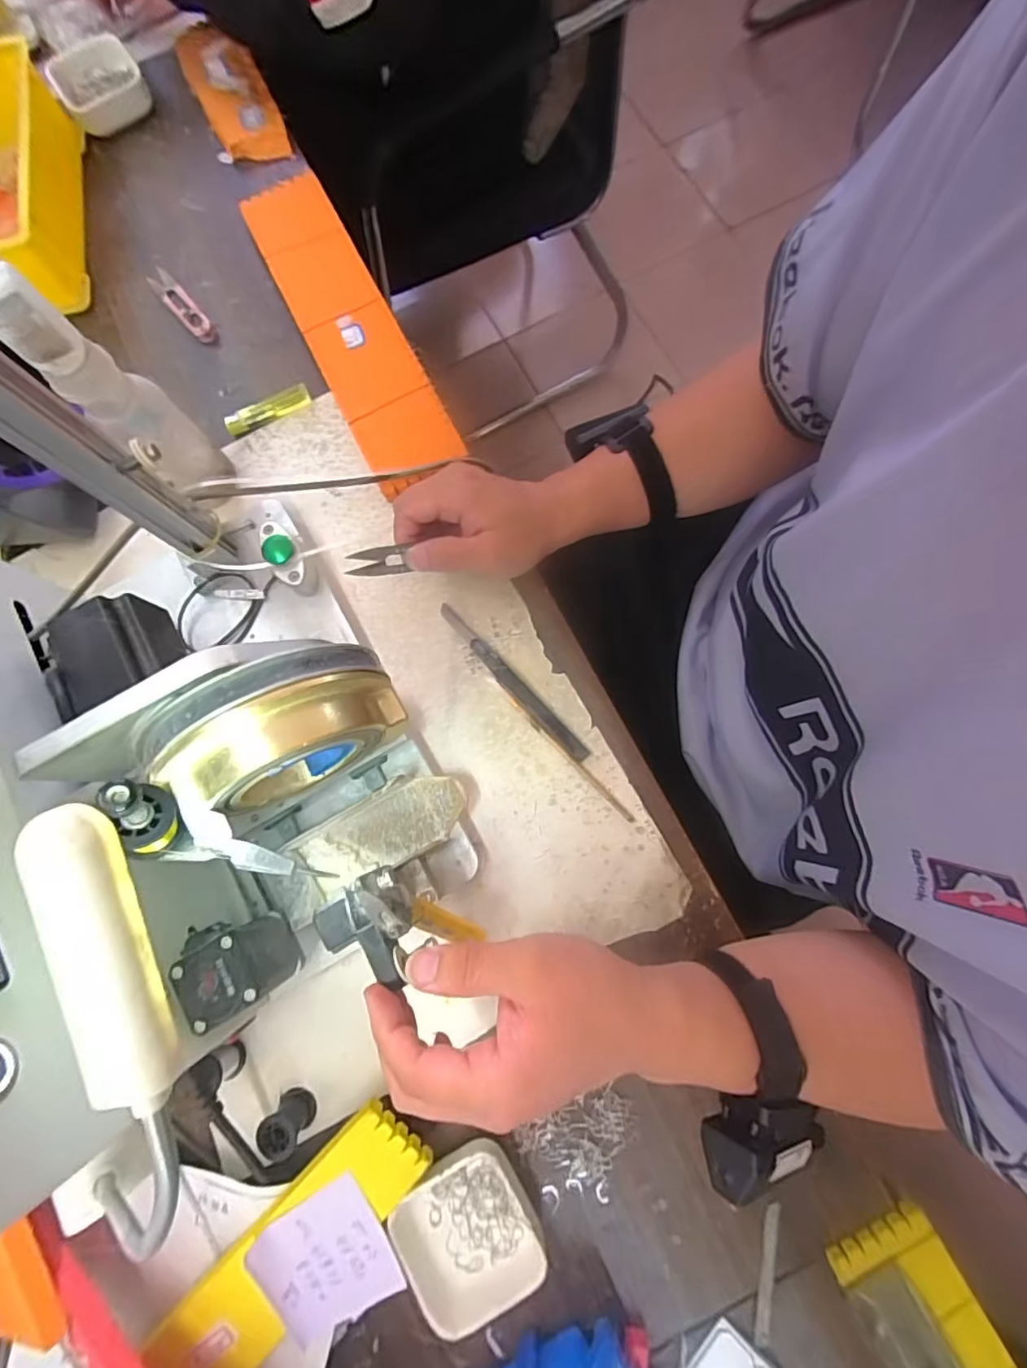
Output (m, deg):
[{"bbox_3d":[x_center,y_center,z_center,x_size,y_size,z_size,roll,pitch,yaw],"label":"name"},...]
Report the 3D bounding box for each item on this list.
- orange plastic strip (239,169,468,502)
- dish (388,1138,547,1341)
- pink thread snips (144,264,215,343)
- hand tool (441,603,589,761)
[{"bbox_3d":[-0.149,-0.323,0.487,0.078,0.009,0.333,-28,83,3],"label":"orange plastic strip"},{"bbox_3d":[-0.031,0.356,0.352,0.086,0.023,0.085,-31,79,-4],"label":"dish"},{"bbox_3d":[-0.315,-0.360,0.513,0.021,0.008,0.101,-40,80,-5],"label":"pink thread snips"},{"bbox_3d":[-0.003,-0.002,0.431,0.014,0.010,0.164,-43,80,-6],"label":"hand tool"}]

